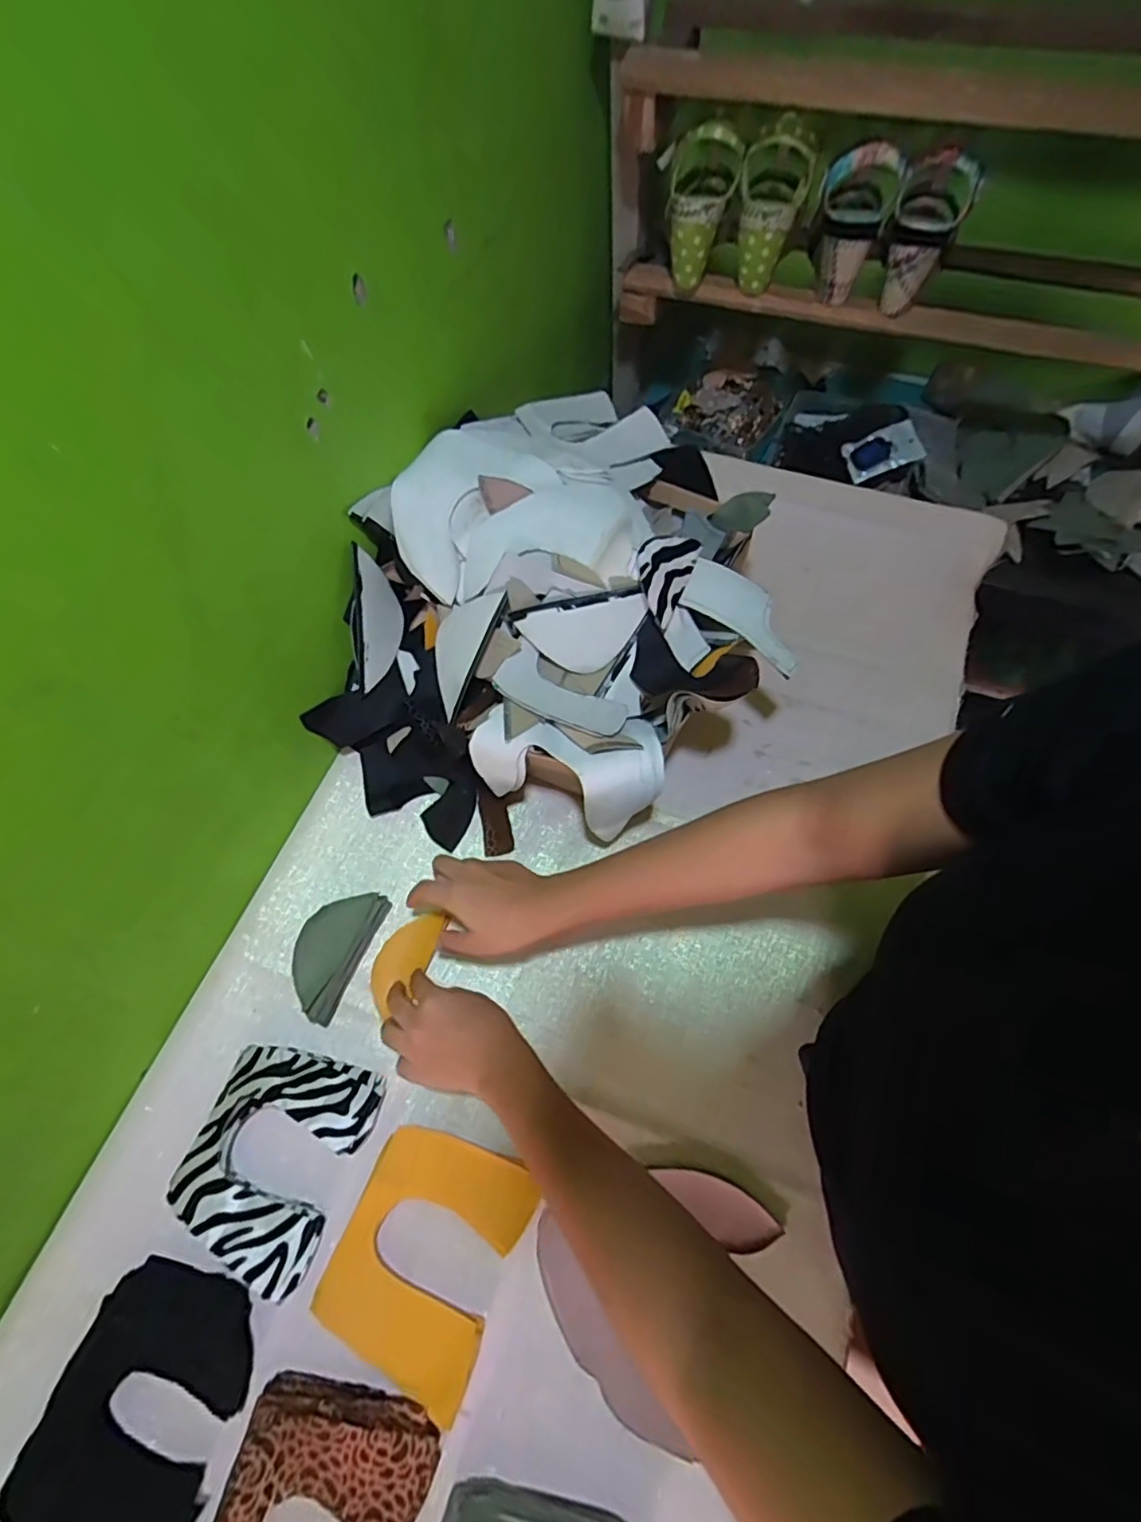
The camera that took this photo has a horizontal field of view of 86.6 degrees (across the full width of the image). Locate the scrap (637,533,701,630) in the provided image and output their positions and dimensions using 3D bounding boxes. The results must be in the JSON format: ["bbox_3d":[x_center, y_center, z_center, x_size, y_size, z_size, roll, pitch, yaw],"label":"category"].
[{"bbox_3d":[0.085,-0.174,0.552,0.048,0.023,0.105,22,68,12],"label":"scrap"}]

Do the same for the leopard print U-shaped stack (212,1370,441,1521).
[{"bbox_3d":[-0.171,0.510,0.397,0.129,0.034,0.156,14,67,8],"label":"leopard print U-shaped stack"}]

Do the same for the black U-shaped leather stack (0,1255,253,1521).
[{"bbox_3d":[-0.303,0.459,0.425,0.121,0.031,0.151,17,68,9],"label":"black U-shaped leather stack"}]

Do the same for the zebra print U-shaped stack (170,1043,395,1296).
[{"bbox_3d":[-0.239,0.315,0.491,0.126,0.032,0.150,19,68,10],"label":"zebra print U-shaped stack"}]

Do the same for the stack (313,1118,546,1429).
[{"bbox_3d":[-0.108,0.370,0.462,0.123,0.027,0.149,22,69,11],"label":"stack"}]

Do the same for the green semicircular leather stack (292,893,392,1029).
[{"bbox_3d":[-0.218,0.172,0.556,0.056,0.024,0.114,20,68,11],"label":"green semicircular leather stack"}]

